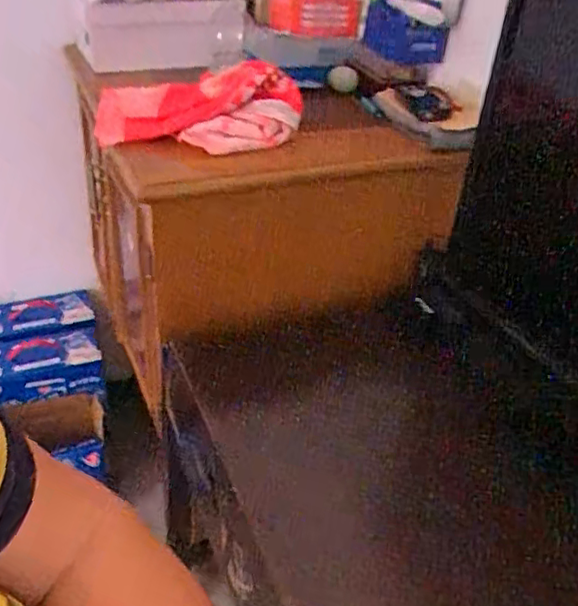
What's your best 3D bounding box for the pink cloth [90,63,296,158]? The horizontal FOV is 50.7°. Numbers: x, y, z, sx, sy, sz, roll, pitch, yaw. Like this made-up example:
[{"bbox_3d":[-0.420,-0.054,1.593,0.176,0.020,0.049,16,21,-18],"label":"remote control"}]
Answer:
[{"bbox_3d":[-0.122,-0.265,0.818,0.270,0.097,0.095,0,35,-7],"label":"pink cloth"}]

